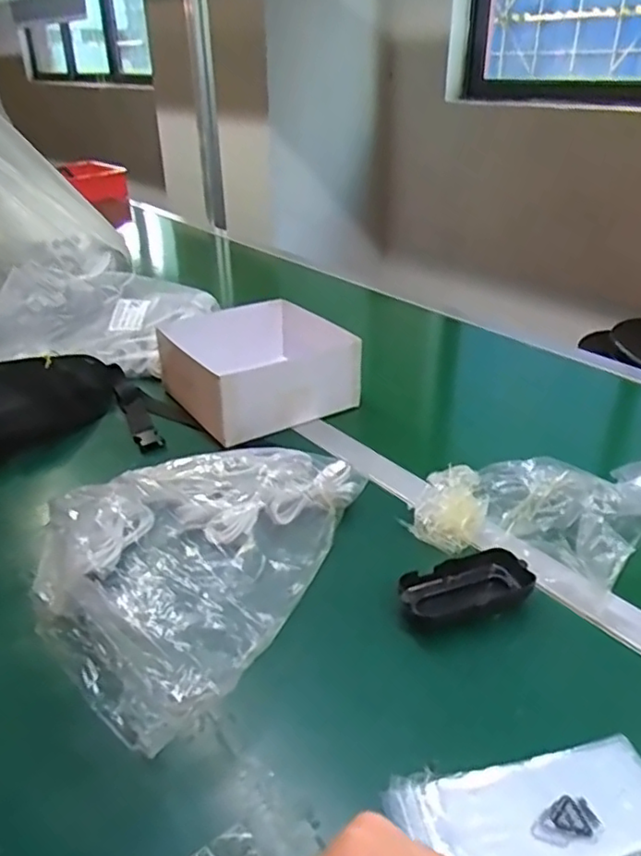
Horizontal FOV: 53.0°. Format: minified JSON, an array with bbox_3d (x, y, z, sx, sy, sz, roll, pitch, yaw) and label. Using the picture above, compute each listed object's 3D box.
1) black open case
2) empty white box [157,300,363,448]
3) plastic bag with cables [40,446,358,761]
[{"bbox_3d":[0.120,0.133,0.539,0.114,0.024,0.054,-10,31,-15],"label":"black open case"},{"bbox_3d":[-0.087,-0.090,0.853,0.206,0.079,0.220,-20,35,-30],"label":"empty white box"},{"bbox_3d":[-0.110,0.091,0.542,0.194,0.111,0.328,10,32,19],"label":"plastic bag with cables"}]

